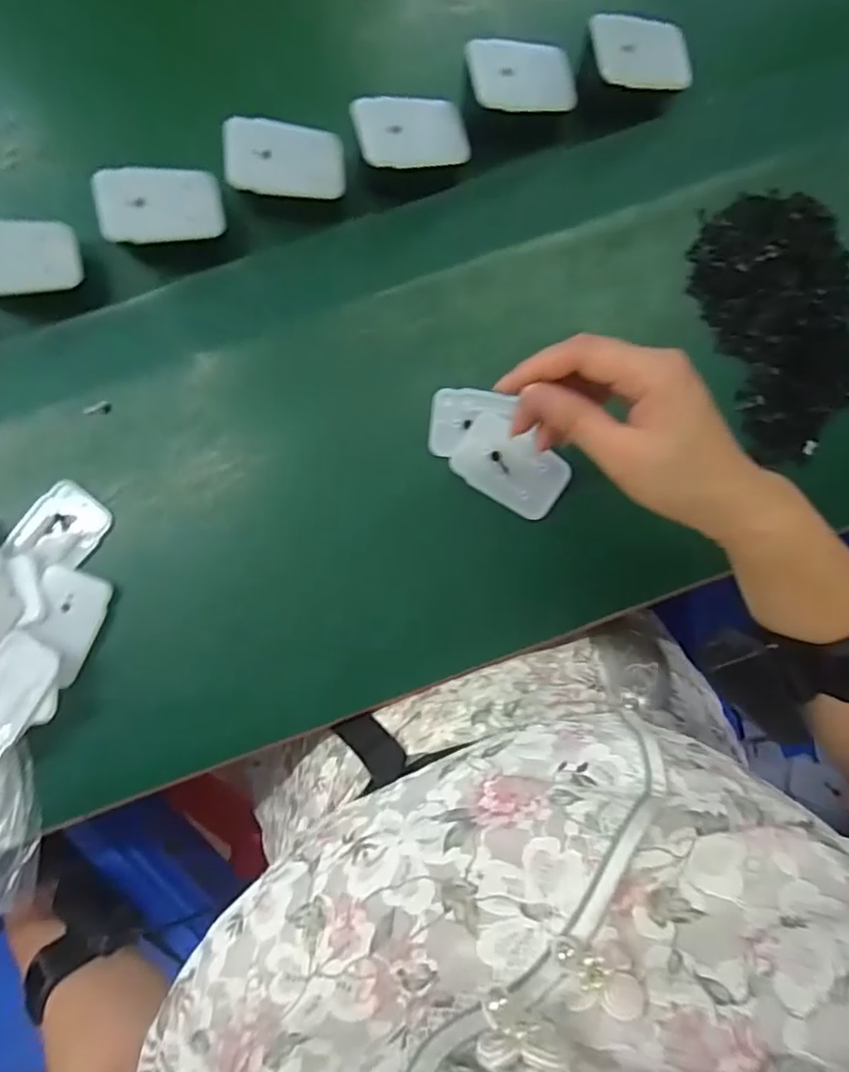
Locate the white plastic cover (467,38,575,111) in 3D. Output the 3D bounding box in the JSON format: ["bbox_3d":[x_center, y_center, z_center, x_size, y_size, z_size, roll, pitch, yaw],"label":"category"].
[{"bbox_3d":[0.061,-0.286,0.370,0.069,0.004,0.038,-11,103,-14],"label":"white plastic cover"}]

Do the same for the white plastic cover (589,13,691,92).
[{"bbox_3d":[0.133,-0.300,0.373,0.066,0.012,0.044,-11,89,-15],"label":"white plastic cover"}]

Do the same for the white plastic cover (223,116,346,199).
[{"bbox_3d":[-0.084,-0.229,0.362,0.071,0.004,0.041,-6,96,-20],"label":"white plastic cover"}]

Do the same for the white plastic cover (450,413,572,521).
[{"bbox_3d":[0.055,-0.043,0.378,0.069,0.005,0.045,35,95,-6],"label":"white plastic cover"}]

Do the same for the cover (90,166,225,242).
[{"bbox_3d":[-0.161,-0.202,0.365,0.072,0.005,0.039,-13,111,-23],"label":"cover"}]

